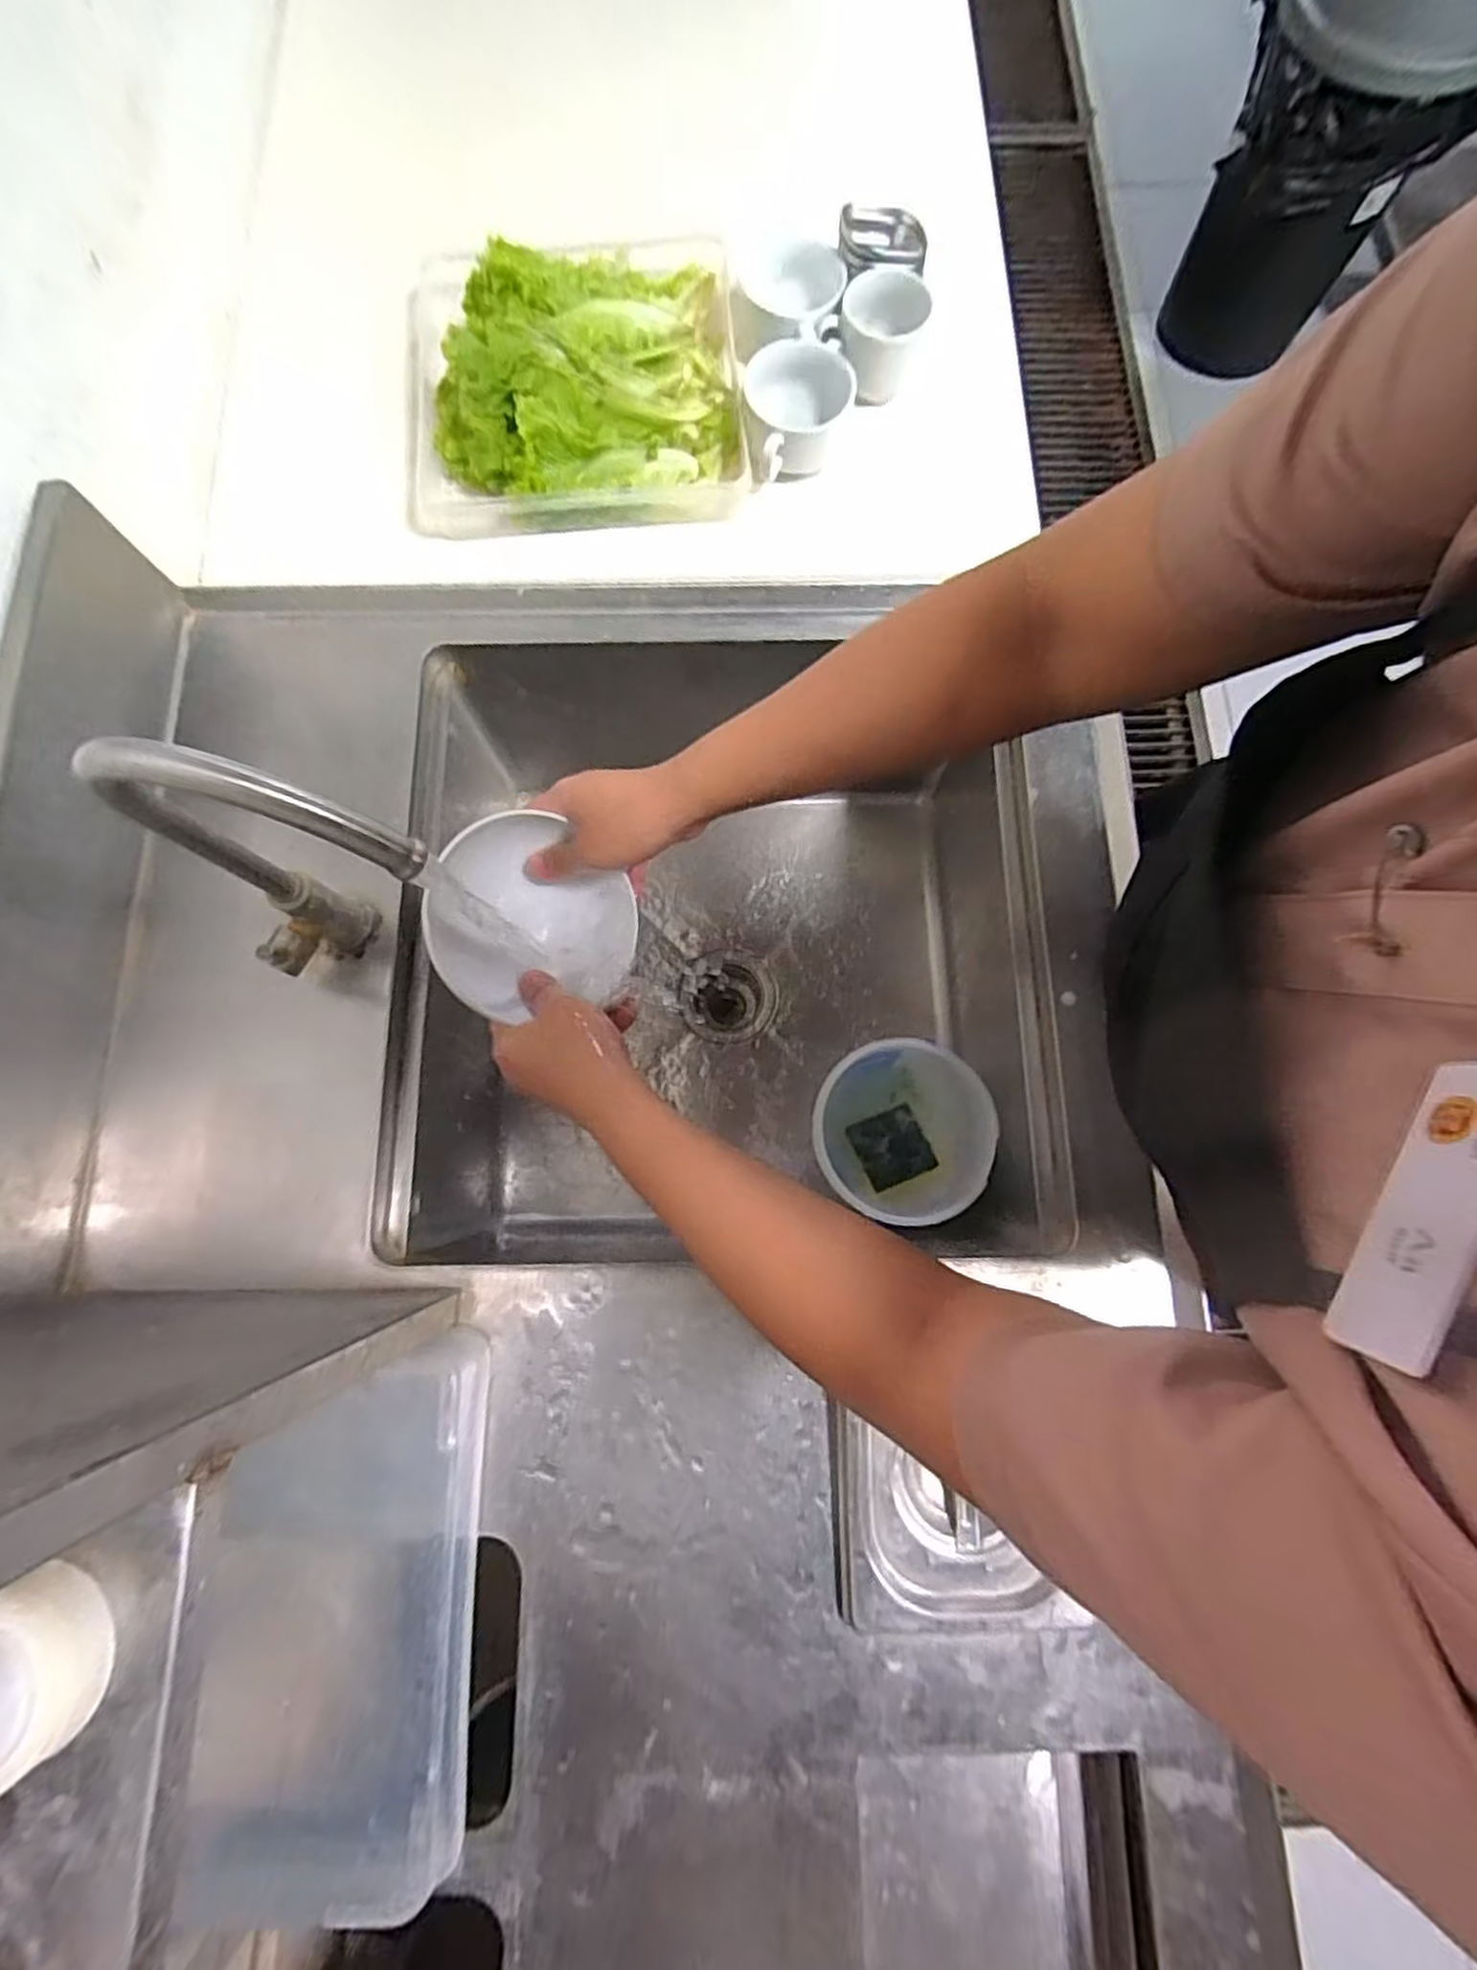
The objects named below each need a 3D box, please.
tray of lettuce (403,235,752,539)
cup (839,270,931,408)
[{"bbox_3d":[-0.159,-0.573,0.678,0.318,0.088,0.309,-4,77,-2],"label":"tray of lettuce"},{"bbox_3d":[0.133,-0.607,0.684,0.076,0.063,0.080,0,77,-1],"label":"cup"}]

